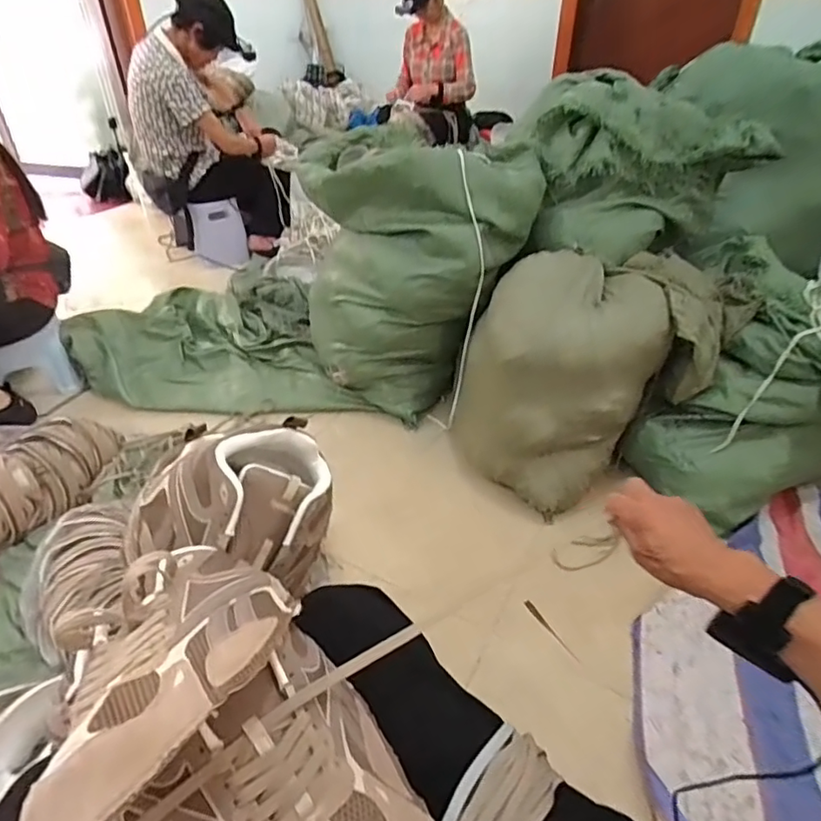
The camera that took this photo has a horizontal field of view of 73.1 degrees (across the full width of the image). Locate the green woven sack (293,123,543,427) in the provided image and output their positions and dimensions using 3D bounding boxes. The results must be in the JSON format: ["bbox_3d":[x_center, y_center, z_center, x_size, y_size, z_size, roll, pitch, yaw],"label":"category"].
[{"bbox_3d":[0.001,-0.345,1.438,0.576,0.602,0.382,9,38,12],"label":"green woven sack"}]

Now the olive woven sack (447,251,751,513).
[{"bbox_3d":[0.426,-0.086,1.259,0.588,0.418,0.346,-13,39,-17],"label":"olive woven sack"}]

